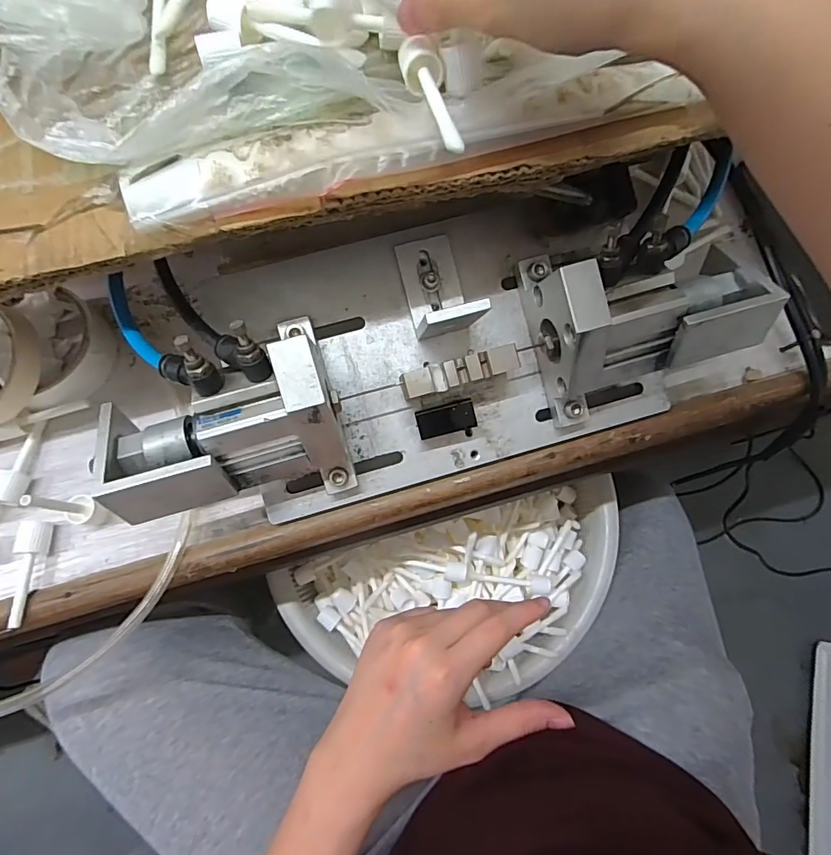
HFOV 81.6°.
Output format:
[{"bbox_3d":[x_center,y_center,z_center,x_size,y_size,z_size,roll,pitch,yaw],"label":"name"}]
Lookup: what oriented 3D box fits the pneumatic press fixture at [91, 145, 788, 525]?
[{"bbox_3d":[0.010,-0.050,0.297,0.375,0.100,0.146,-15,76,-4],"label":"pneumatic press fixture"}]

